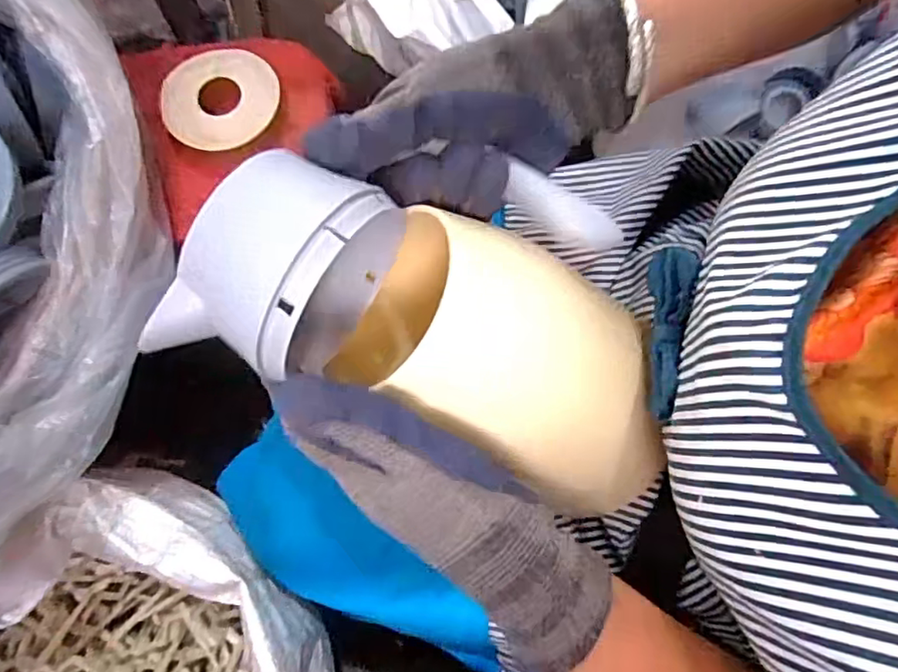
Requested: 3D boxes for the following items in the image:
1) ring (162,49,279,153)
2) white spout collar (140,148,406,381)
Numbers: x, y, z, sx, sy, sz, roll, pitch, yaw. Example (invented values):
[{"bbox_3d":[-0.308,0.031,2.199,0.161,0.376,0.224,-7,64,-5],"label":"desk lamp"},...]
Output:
[{"bbox_3d":[-0.191,-0.203,0.505,0.090,0.010,0.097,0,74,-1],"label":"ring"},{"bbox_3d":[-0.074,-0.025,0.272,0.056,0.095,0.103,30,76,7],"label":"white spout collar"}]

